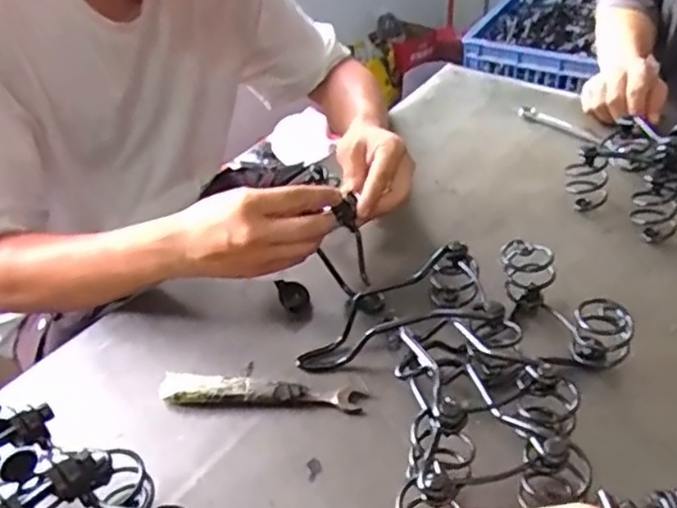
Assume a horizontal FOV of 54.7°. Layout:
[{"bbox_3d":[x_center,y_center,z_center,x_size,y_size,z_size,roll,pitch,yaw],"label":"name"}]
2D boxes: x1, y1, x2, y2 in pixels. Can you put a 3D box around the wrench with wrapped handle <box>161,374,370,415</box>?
[{"bbox_3d":[-0.063,0.113,0.532,0.163,0.019,0.023,-1,37,9],"label":"wrench with wrapped handle"}]

